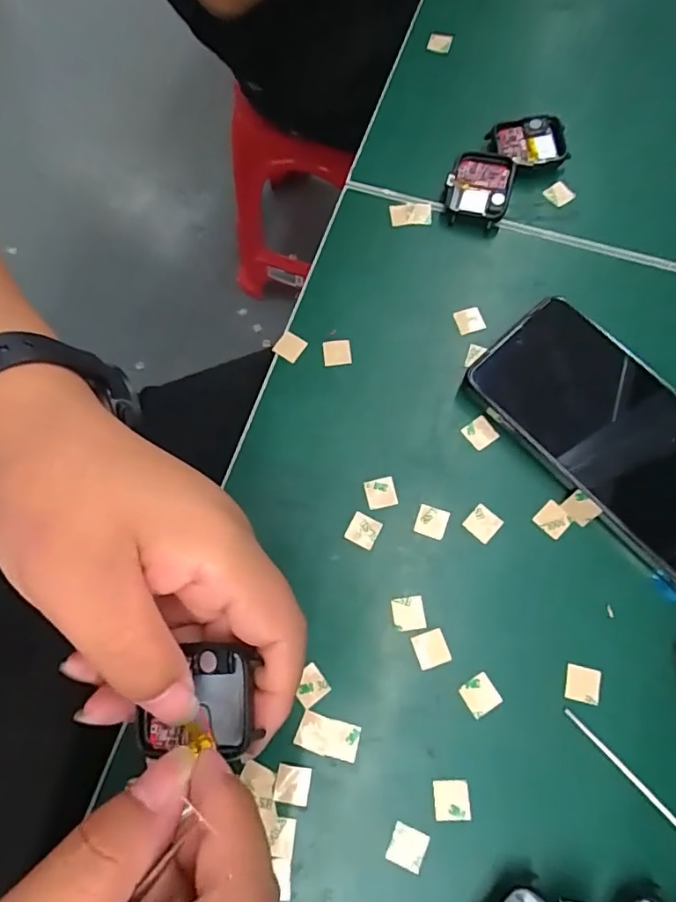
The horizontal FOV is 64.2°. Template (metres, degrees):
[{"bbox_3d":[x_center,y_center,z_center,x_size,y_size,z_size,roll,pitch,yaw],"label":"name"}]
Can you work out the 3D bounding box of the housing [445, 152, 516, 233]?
[{"bbox_3d":[0.087,-0.160,0.329,0.037,0.007,0.044,14,88,13],"label":"housing"}]

